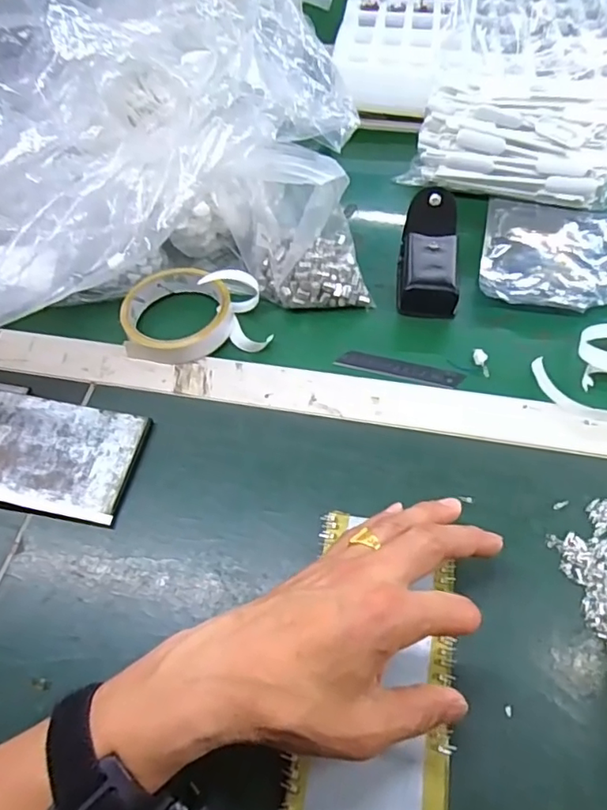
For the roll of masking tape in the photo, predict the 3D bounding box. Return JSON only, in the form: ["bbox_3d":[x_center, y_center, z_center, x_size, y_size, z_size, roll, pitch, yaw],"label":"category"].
[{"bbox_3d":[-0.107,-0.080,0.470,0.089,0.022,0.096,-1,57,2],"label":"roll of masking tape"}]

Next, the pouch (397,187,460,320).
[{"bbox_3d":[0.112,-0.137,0.497,0.049,0.033,0.128,4,59,7],"label":"pouch"}]

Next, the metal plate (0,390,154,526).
[{"bbox_3d":[-0.221,0.028,0.406,0.205,0.006,0.084,11,58,3],"label":"metal plate"}]

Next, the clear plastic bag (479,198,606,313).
[{"bbox_3d":[0.226,-0.133,0.496,0.126,0.015,0.130,11,60,11],"label":"clear plastic bag"}]

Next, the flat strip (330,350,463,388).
[{"bbox_3d":[0.078,-0.029,0.450,0.100,0.004,0.019,13,60,12],"label":"flat strip"}]

